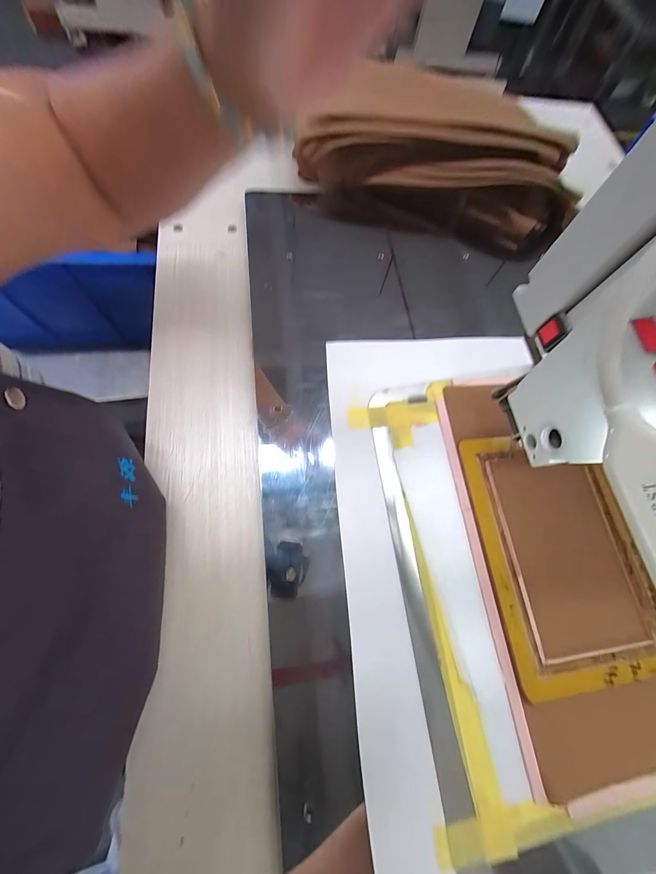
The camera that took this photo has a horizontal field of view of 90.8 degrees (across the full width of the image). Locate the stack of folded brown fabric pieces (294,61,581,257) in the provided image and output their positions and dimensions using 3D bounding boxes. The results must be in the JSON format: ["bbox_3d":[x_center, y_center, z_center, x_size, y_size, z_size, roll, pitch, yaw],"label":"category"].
[{"bbox_3d":[0.151,-0.366,0.451,0.379,0.159,0.085,12,69,-2],"label":"stack of folded brown fabric pieces"}]

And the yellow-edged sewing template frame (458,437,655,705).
[{"bbox_3d":[0.231,0.107,0.311,0.163,0.006,0.230,-6,72,-4],"label":"yellow-edged sewing template frame"}]

